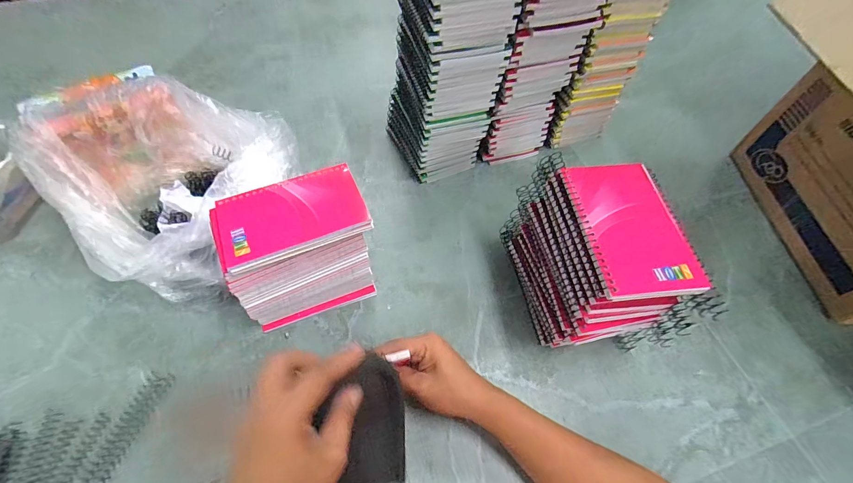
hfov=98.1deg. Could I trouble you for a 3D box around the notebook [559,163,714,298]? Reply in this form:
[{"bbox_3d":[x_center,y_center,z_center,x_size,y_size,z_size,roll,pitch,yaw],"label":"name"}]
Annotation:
[{"bbox_3d":[0.173,-0.016,0.314,0.083,0.007,0.128,-3,59,-4],"label":"notebook"}]

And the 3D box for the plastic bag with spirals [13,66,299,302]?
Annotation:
[{"bbox_3d":[-0.311,-0.074,0.444,0.272,0.126,0.230,24,60,14],"label":"plastic bag with spirals"}]

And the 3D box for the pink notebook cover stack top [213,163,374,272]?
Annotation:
[{"bbox_3d":[-0.128,-0.026,0.351,0.134,0.011,0.080,-20,61,-14],"label":"pink notebook cover stack top"}]

